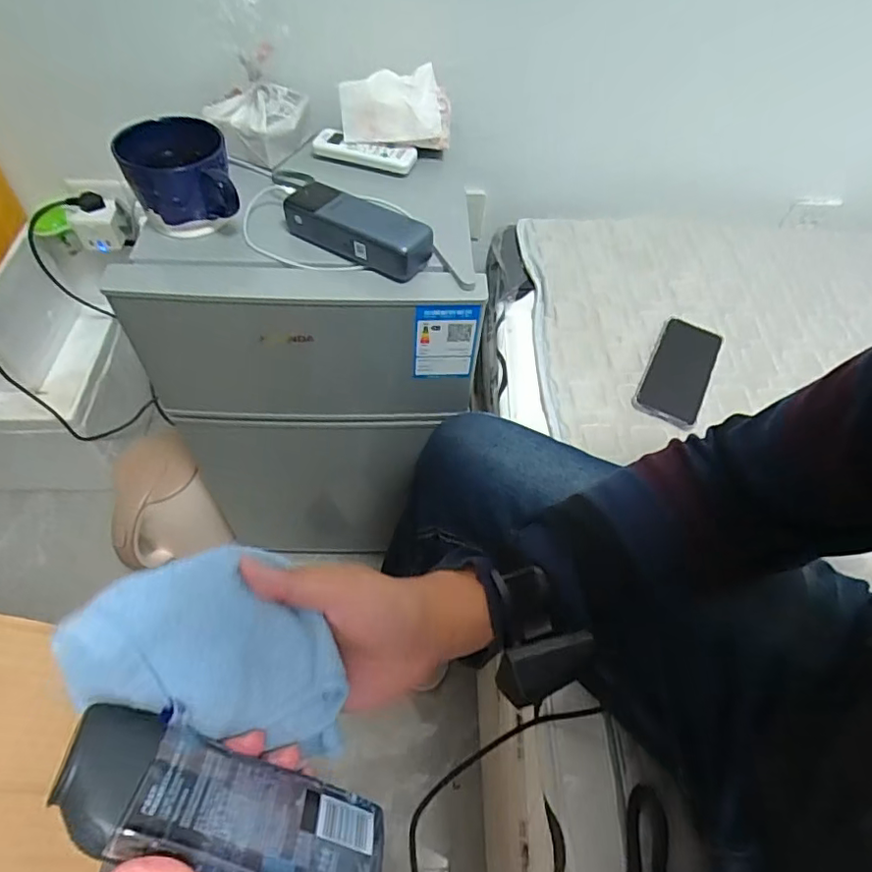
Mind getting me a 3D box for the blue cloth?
[{"bbox_3d":[-0.120,0.118,0.307,0.136,0.035,0.116,7,89,-28],"label":"blue cloth"}]

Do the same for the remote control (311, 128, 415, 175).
[{"bbox_3d":[-0.089,-0.346,0.680,0.122,0.031,0.035,11,56,4],"label":"remote control"}]

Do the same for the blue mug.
[{"bbox_3d":[-0.265,-0.264,0.578,0.103,0.079,0.101,-14,58,-13],"label":"blue mug"}]

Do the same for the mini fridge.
[{"bbox_3d":[-0.130,-0.152,0.887,0.362,0.646,0.468,6,56,0],"label":"mini fridge"}]

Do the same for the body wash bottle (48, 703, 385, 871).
[{"bbox_3d":[-0.109,0.200,0.288,0.168,0.040,0.060,28,22,-10],"label":"body wash bottle"}]

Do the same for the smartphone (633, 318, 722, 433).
[{"bbox_3d":[0.308,-0.085,0.702,0.077,0.011,0.163,25,58,12],"label":"smartphone"}]

